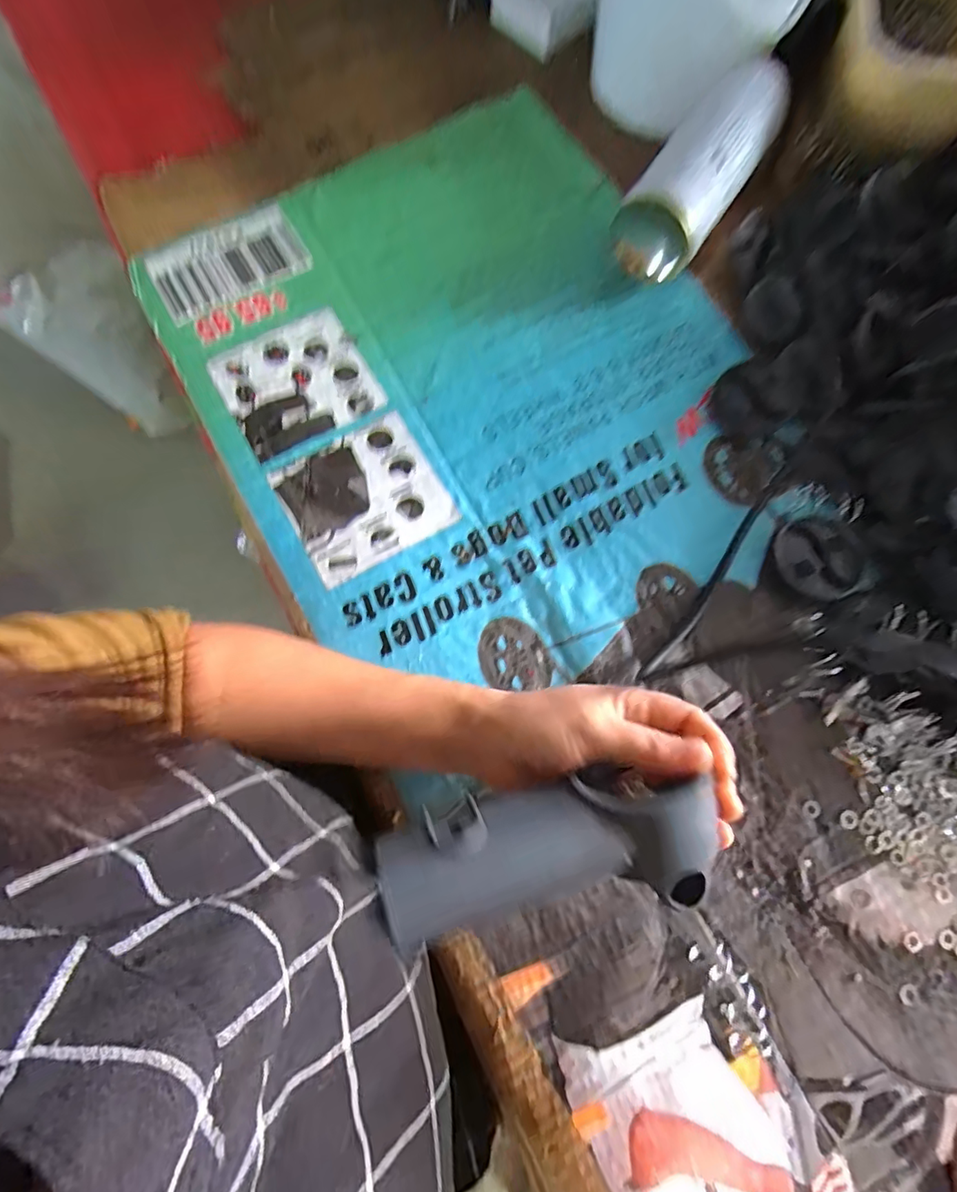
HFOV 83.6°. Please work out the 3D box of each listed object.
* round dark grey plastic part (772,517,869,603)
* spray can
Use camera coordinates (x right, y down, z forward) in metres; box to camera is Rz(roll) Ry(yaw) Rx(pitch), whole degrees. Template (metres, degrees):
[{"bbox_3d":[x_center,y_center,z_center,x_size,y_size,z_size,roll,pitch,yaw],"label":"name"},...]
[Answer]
[{"bbox_3d":[0.225,-0.025,0.351,0.052,0.024,0.055,0,75,-1],"label":"round dark grey plastic part"},{"bbox_3d":[0.173,-0.320,0.408,0.063,0.064,0.175,37,79,8],"label":"spray can"}]

